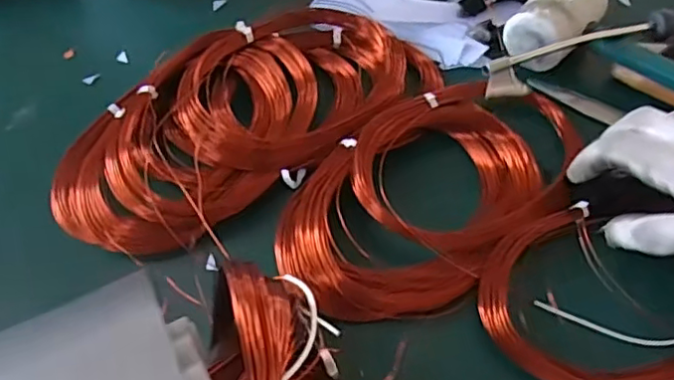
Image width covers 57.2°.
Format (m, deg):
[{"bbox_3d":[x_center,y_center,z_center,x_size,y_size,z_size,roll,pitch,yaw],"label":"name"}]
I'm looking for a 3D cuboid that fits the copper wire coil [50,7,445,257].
[{"bbox_3d":[-0.062,-0.053,0.420,0.261,0.034,0.119,-30,60,-17],"label":"copper wire coil"}]

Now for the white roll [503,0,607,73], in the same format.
[{"bbox_3d":[0.158,-0.121,0.443,0.075,0.037,0.047,-34,61,-19],"label":"white roll"}]

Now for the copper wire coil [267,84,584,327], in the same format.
[{"bbox_3d":[0.060,-0.003,0.381,0.209,0.025,0.125,-29,59,-16],"label":"copper wire coil"}]

